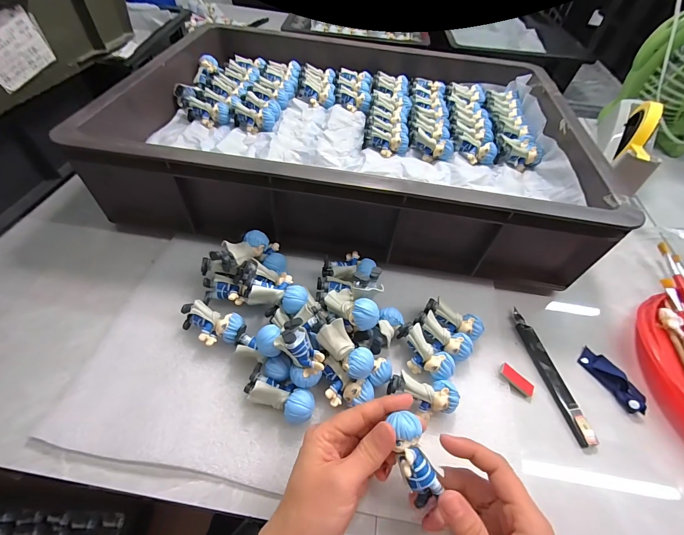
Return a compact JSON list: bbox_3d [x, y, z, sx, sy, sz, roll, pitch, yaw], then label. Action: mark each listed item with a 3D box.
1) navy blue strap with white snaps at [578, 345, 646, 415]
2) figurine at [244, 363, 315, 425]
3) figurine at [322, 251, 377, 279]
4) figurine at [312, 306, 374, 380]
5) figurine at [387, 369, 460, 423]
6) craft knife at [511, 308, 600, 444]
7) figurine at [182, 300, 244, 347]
[{"bbox_3d":[0.278,0.114,0.323,0.025,0.013,0.066,-23,58,-20],"label":"navy blue strap with white snaps"},{"bbox_3d":[-0.055,0.115,0.280,0.062,0.027,0.027,24,55,13],"label":"figurine"},{"bbox_3d":[0.008,0.000,0.372,0.059,0.023,0.037,0,53,-5],"label":"figurine"},{"bbox_3d":[-0.004,0.067,0.282,0.074,0.023,0.027,36,59,20],"label":"figurine"},{"bbox_3d":[0.072,0.118,0.287,0.063,0.031,0.031,9,53,2],"label":"figurine"},{"bbox_3d":[0.212,0.106,0.325,0.017,0.010,0.138,-6,54,-10],"label":"craft knife"},{"bbox_3d":[-0.131,0.059,0.315,0.061,0.027,0.033,15,53,6],"label":"figurine"}]

